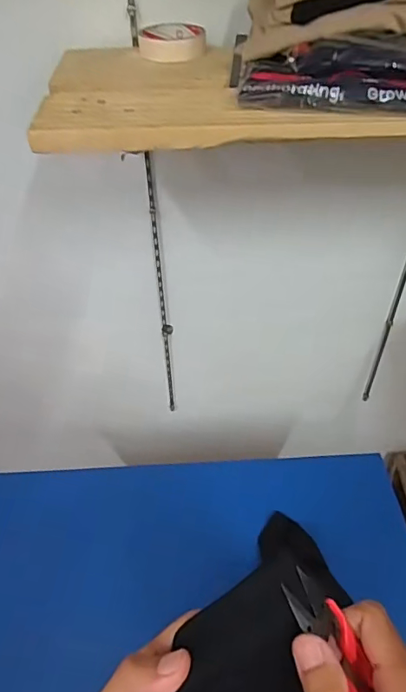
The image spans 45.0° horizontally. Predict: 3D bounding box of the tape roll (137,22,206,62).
[{"bbox_3d":[-0.039,-0.386,0.621,0.082,0.024,0.087,-5,44,-3],"label":"tape roll"}]

